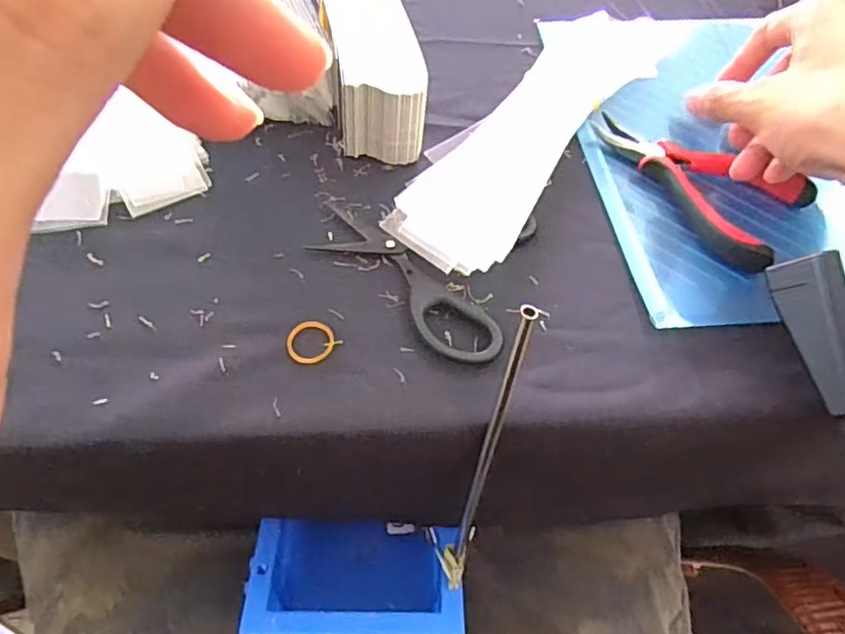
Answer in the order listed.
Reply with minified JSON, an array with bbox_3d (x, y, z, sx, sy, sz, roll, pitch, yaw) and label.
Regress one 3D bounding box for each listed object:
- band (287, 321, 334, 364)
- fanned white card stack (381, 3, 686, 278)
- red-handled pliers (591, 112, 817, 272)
[{"bbox_3d":[-0.051,0.011,0.281,0.021,0.004,0.021,-3,59,-7],"label":"band"},{"bbox_3d":[0.067,-0.116,0.355,0.073,0.021,0.258,33,61,15],"label":"fanned white card stack"},{"bbox_3d":[0.145,-0.076,0.340,0.116,0.015,0.066,35,62,16],"label":"red-handled pliers"}]

